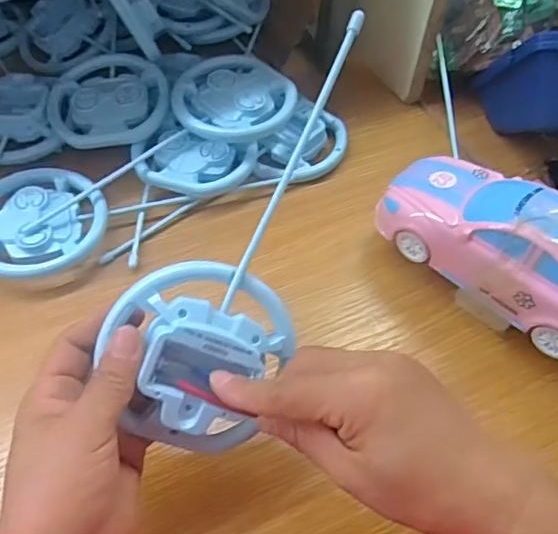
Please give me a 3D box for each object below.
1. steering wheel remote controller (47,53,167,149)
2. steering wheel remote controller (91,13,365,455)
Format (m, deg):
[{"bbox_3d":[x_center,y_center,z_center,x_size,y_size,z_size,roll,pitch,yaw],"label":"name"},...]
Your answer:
[{"bbox_3d":[-0.153,-0.153,0.520,0.102,0.019,0.102,-13,56,-13],"label":"steering wheel remote controller"},{"bbox_3d":[-0.011,-0.018,0.298,0.092,0.032,0.237,26,91,-29],"label":"steering wheel remote controller"}]

